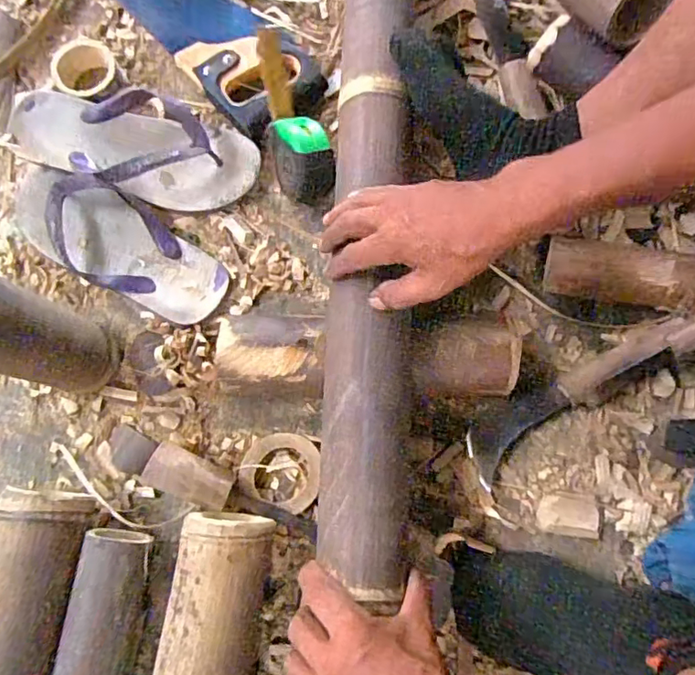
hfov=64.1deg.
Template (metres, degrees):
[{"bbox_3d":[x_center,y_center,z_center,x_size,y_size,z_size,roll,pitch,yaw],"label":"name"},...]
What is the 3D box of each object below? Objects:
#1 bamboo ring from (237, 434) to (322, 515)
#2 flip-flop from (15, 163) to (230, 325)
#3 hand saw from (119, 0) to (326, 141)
[{"bbox_3d":[-0.063,0.127,0.535,0.075,0.016,0.068,17,77,3],"label":"bamboo ring"},{"bbox_3d":[-0.245,-0.101,0.574,0.252,0.043,0.094,25,79,5],"label":"flip-flop"},{"bbox_3d":[-0.209,-0.407,0.645,0.120,0.026,0.451,-43,81,-10],"label":"hand saw"}]

